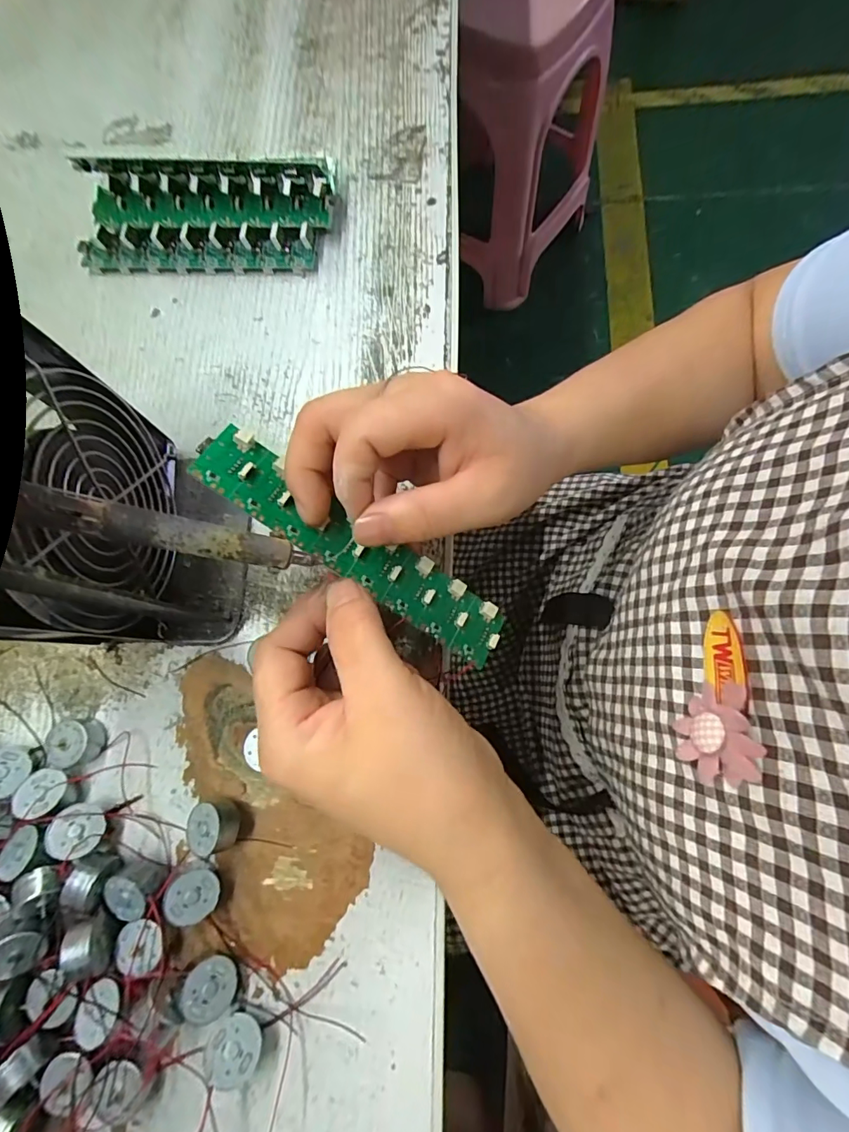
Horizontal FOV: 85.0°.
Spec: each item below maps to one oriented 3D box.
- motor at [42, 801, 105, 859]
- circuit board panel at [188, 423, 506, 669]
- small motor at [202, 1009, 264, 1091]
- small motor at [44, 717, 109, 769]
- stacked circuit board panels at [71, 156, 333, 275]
[{"bbox_3d":[-0.172,0.131,0.230,0.023,0.010,0.023,11,56,-16],"label":"motor"},{"bbox_3d":[-0.029,-0.007,0.211,0.156,0.007,0.029,34,79,-11],"label":"circuit board panel"},{"bbox_3d":[-0.086,0.219,0.211,0.024,0.013,0.024,24,50,4],"label":"small motor"},{"bbox_3d":[-0.183,0.092,0.243,0.022,0.015,0.022,-1,78,4],"label":"small motor"},{"bbox_3d":[-0.145,-0.228,0.300,0.159,0.034,0.059,3,78,5],"label":"stacked circuit board panels"}]

